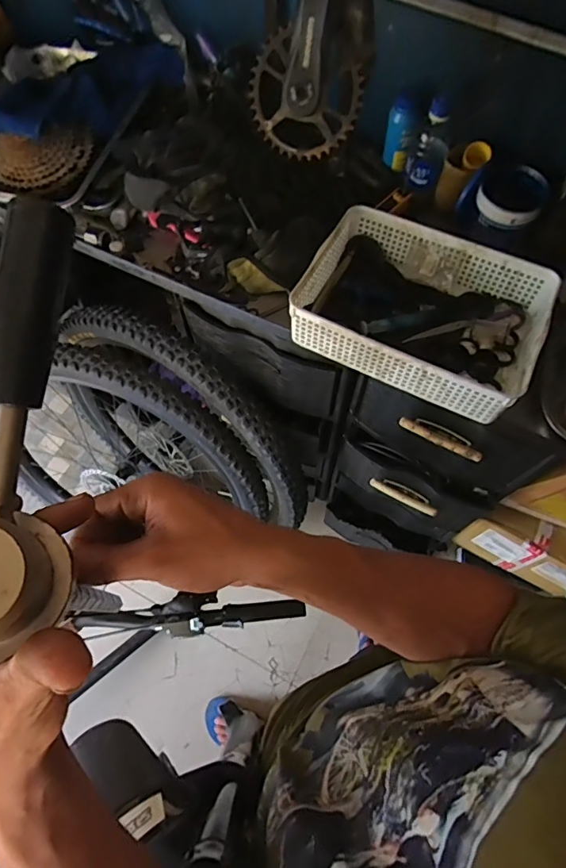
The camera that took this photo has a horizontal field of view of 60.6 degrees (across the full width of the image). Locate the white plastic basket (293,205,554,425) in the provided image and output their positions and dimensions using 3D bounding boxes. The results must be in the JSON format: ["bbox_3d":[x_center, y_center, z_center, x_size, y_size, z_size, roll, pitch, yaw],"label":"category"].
[{"bbox_3d":[0.202,-0.184,0.715,0.329,0.087,0.254,26,70,11],"label":"white plastic basket"}]

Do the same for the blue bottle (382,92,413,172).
[{"bbox_3d":[0.191,-0.492,0.794,0.040,0.108,0.034,11,67,6],"label":"blue bottle"}]

